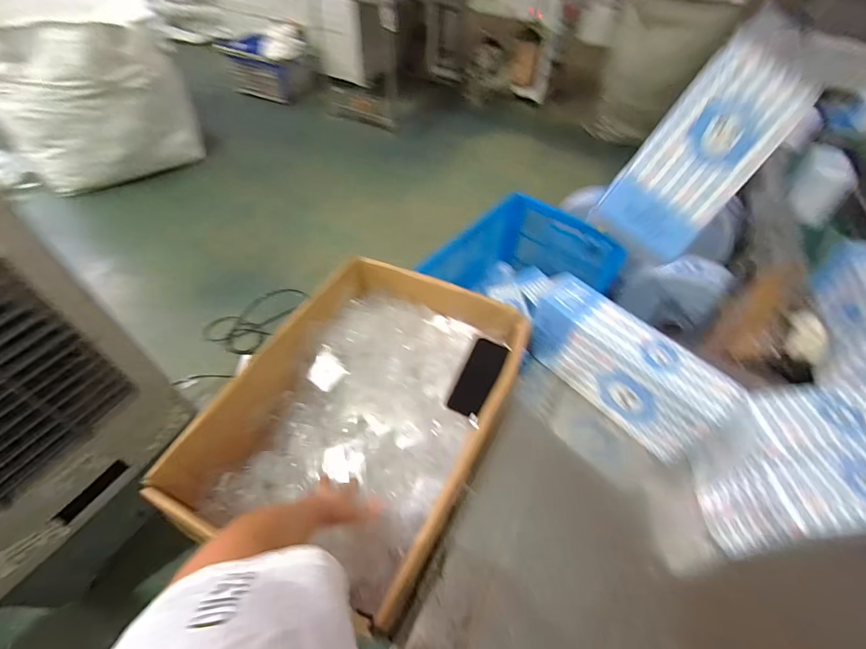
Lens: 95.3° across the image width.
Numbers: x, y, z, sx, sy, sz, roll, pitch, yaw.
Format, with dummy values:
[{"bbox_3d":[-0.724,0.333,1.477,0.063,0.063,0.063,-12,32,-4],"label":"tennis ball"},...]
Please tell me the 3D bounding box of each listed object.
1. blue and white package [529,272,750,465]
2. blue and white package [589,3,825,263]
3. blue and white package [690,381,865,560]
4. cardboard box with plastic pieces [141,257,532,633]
[{"bbox_3d":[0.318,0.069,0.683,0.094,0.148,0.323,-34,59,-26],"label":"blue and white package"},{"bbox_3d":[0.437,-0.288,0.639,0.157,0.356,0.068,46,24,29],"label":"blue and white package"},{"bbox_3d":[0.592,0.201,0.571,0.351,0.138,0.175,-4,51,-6],"label":"blue and white package"},{"bbox_3d":[-0.110,0.151,0.707,0.404,0.180,0.542,23,53,16],"label":"cardboard box with plastic pieces"}]

